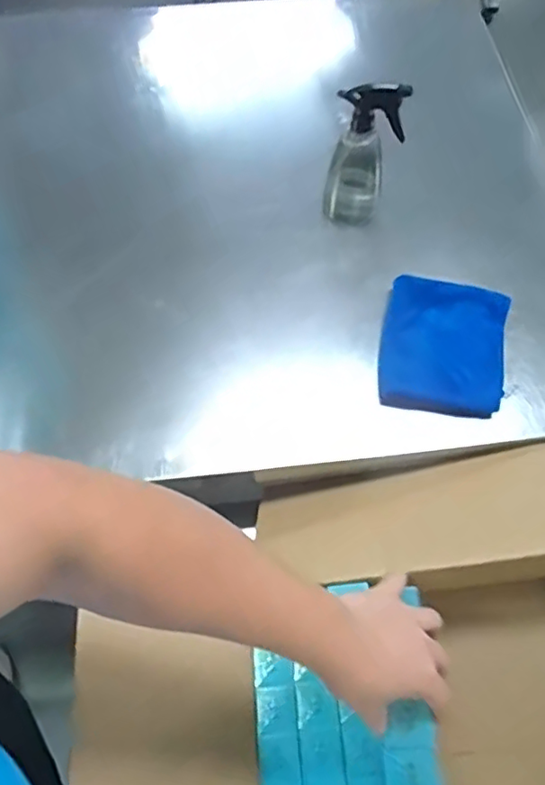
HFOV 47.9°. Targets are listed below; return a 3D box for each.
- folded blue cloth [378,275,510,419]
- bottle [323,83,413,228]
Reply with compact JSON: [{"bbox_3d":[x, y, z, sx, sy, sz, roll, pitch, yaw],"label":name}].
[{"bbox_3d":[0.219,-0.060,0.785,0.153,0.024,0.173,10,65,4],"label":"folded blue cloth"},{"bbox_3d":[0.120,-0.308,0.845,0.083,0.248,0.058,-4,65,-3],"label":"bottle"}]

